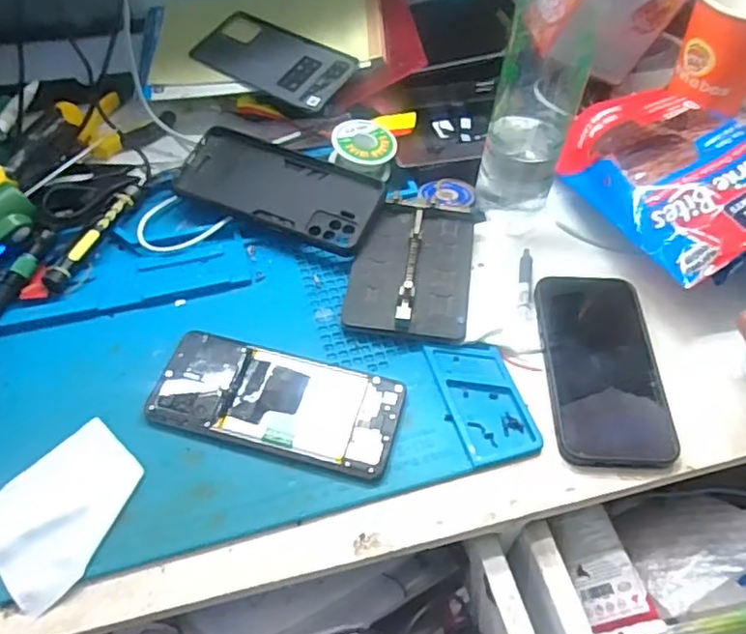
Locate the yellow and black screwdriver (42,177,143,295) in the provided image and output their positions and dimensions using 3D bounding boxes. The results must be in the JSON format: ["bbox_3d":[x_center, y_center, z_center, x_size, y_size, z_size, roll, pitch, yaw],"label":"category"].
[{"bbox_3d":[-0.211,-0.065,0.486,0.014,0.015,0.113,16,53,10],"label":"yellow and black screwdriver"}]

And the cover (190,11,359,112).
[{"bbox_3d":[-0.090,-0.235,0.581,0.149,0.006,0.069,30,71,22],"label":"cover"}]

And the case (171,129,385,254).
[{"bbox_3d":[-0.075,-0.106,0.519,0.164,0.008,0.078,18,54,11],"label":"case"}]

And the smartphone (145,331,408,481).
[{"bbox_3d":[-0.061,0.053,0.411,0.156,0.009,0.070,12,53,7],"label":"smartphone"}]

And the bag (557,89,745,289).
[{"bbox_3d":[0.244,-0.117,0.514,0.134,0.075,0.192,-18,56,-15],"label":"bag"}]

